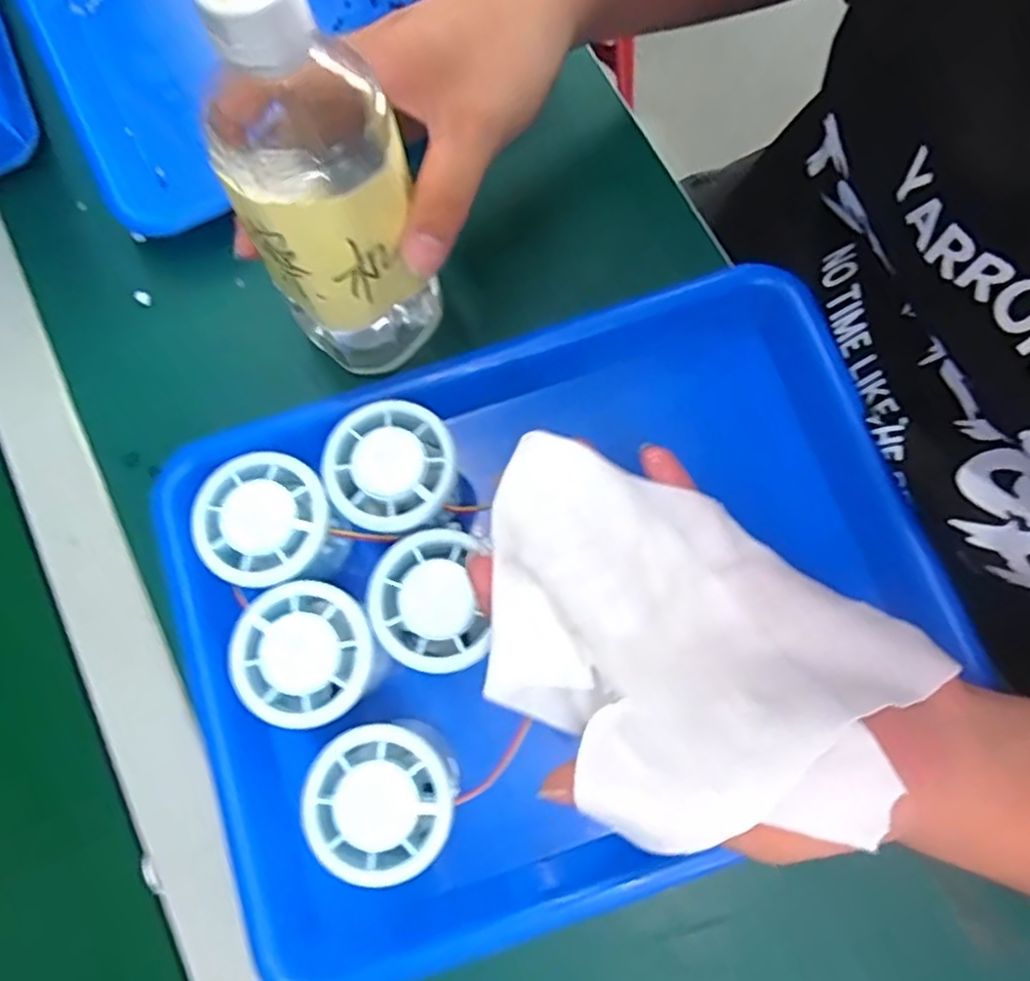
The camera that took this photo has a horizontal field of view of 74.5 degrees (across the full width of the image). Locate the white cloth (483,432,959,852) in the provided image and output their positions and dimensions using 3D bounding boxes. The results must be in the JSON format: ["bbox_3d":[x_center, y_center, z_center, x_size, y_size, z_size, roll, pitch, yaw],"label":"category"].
[{"bbox_3d":[0.054,0.044,0.233,0.153,0.026,0.130,37,49,19],"label":"white cloth"}]

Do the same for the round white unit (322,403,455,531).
[{"bbox_3d":[-0.053,-0.008,0.304,0.056,0.033,0.056,-27,77,-4],"label":"round white unit"}]

